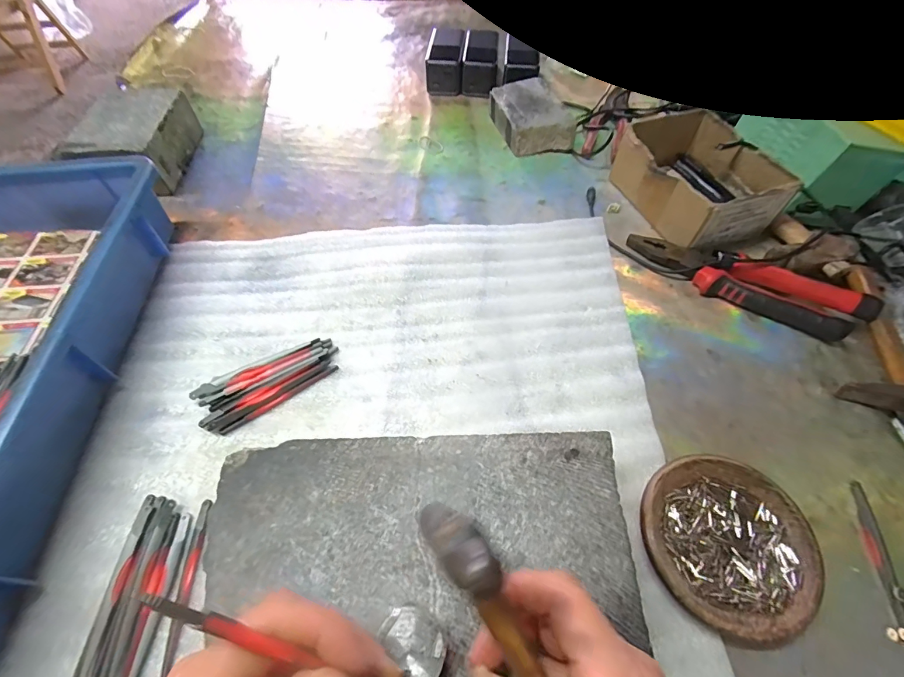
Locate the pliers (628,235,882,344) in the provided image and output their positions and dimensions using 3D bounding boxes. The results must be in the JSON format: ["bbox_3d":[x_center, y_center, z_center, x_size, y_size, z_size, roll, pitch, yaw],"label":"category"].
[{"bbox_3d":[0.295,-0.063,0.420,0.220,0.029,0.064,31,60,19],"label":"pliers"}]

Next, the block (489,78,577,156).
[{"bbox_3d":[0.109,-0.315,0.587,0.088,0.044,0.135,-9,55,-7],"label":"block"}]

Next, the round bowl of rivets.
[{"bbox_3d":[0.189,0.140,0.287,0.110,0.018,0.112,0,54,-1],"label":"round bowl of rivets"}]

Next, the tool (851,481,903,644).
[{"bbox_3d":[0.296,0.152,0.284,0.013,0.004,0.106,10,55,6],"label":"tool"}]

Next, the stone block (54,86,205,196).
[{"bbox_3d":[-0.392,-0.247,0.516,0.100,0.062,0.166,-5,55,-5],"label":"stone block"}]

